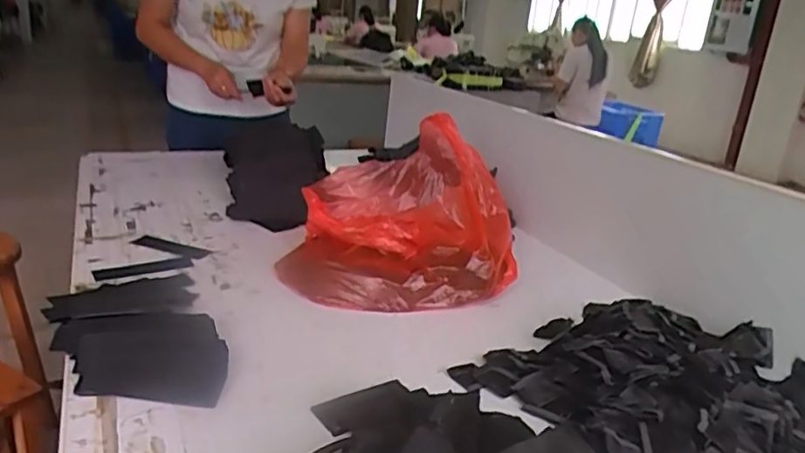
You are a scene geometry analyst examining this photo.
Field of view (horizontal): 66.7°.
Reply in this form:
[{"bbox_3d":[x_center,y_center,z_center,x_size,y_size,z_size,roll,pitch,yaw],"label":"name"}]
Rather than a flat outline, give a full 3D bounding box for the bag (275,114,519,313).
[{"bbox_3d":[-0.010,-0.034,1.044,0.374,0.238,0.334,1,20,-11],"label":"bag"}]

